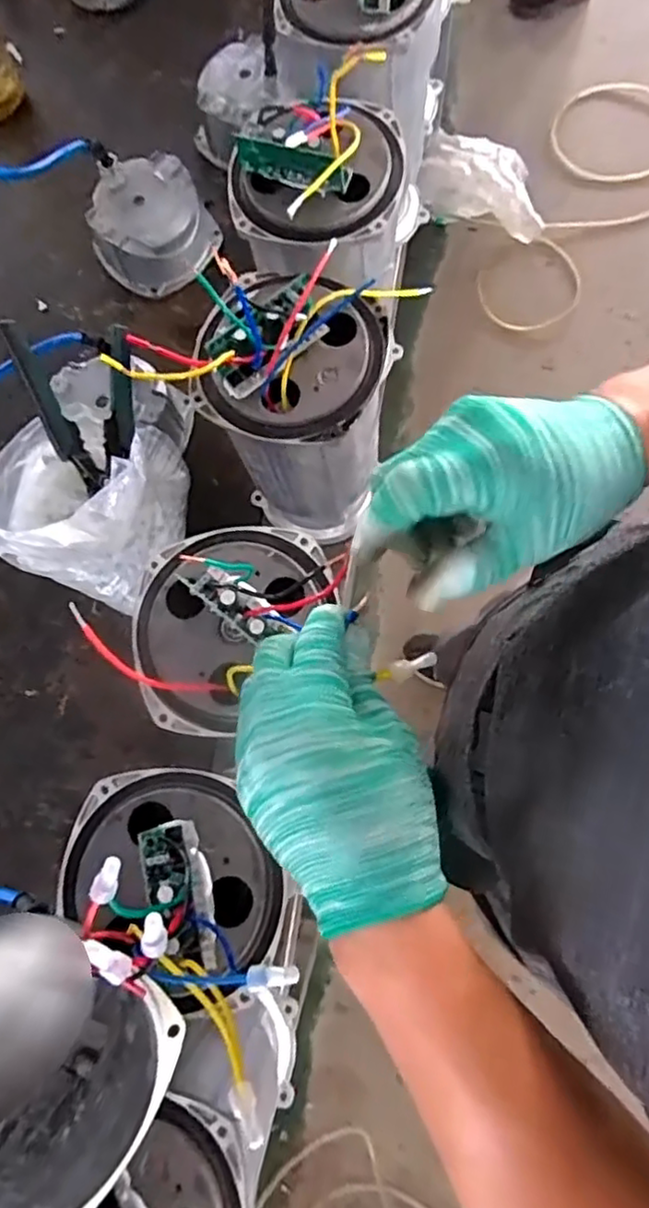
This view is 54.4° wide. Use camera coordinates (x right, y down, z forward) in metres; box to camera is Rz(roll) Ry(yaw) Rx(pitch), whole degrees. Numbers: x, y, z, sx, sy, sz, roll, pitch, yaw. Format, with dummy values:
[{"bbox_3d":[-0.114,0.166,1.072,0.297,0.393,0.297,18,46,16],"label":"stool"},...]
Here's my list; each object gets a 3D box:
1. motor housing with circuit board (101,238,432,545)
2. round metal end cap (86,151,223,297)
[{"bbox_3d":[-0.019,-0.153,0.533,0.130,0.246,0.133,30,81,10],"label":"motor housing with circuit board"},{"bbox_3d":[-0.195,-0.424,0.712,0.116,0.084,0.117,-1,77,4],"label":"round metal end cap"}]

